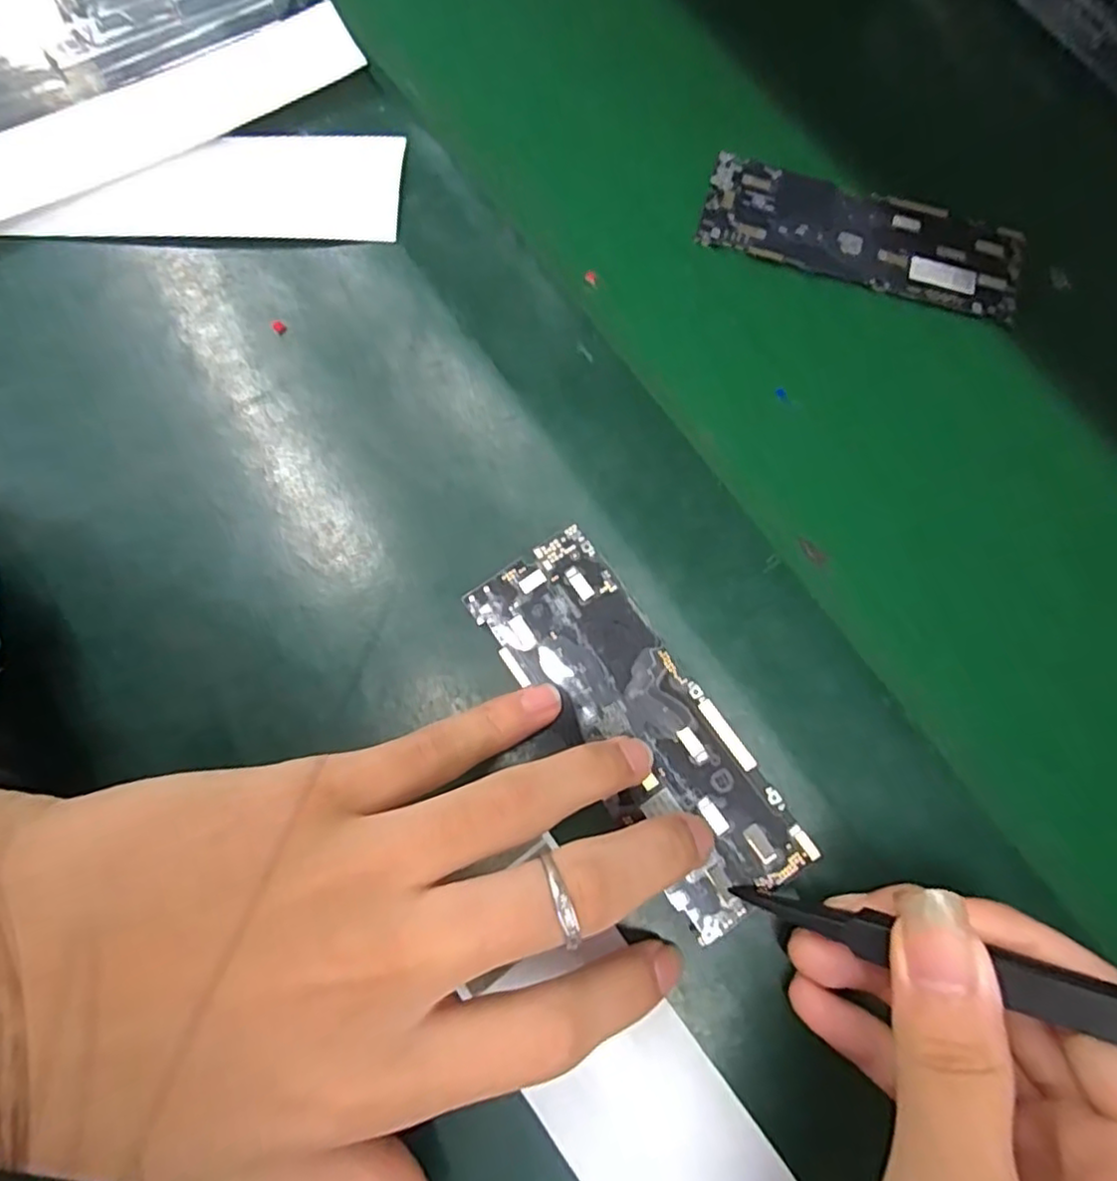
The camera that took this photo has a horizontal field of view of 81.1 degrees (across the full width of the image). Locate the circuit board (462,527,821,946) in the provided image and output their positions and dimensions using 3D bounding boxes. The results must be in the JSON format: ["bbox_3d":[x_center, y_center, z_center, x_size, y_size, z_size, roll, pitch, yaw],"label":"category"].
[{"bbox_3d":[0.023,0.040,0.201,0.044,0.004,0.123,-37,80,-9],"label":"circuit board"}]

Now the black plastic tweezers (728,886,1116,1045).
[{"bbox_3d":[0.097,0.088,0.154,0.112,0.009,0.010,2,73,37],"label":"black plastic tweezers"}]

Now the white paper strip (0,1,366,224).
[{"bbox_3d":[-0.191,-0.181,0.259,0.227,0.018,0.010,-25,60,-5],"label":"white paper strip"}]

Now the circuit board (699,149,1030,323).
[{"bbox_3d":[0.118,-0.139,0.256,0.122,0.004,0.042,16,79,2],"label":"circuit board"}]

